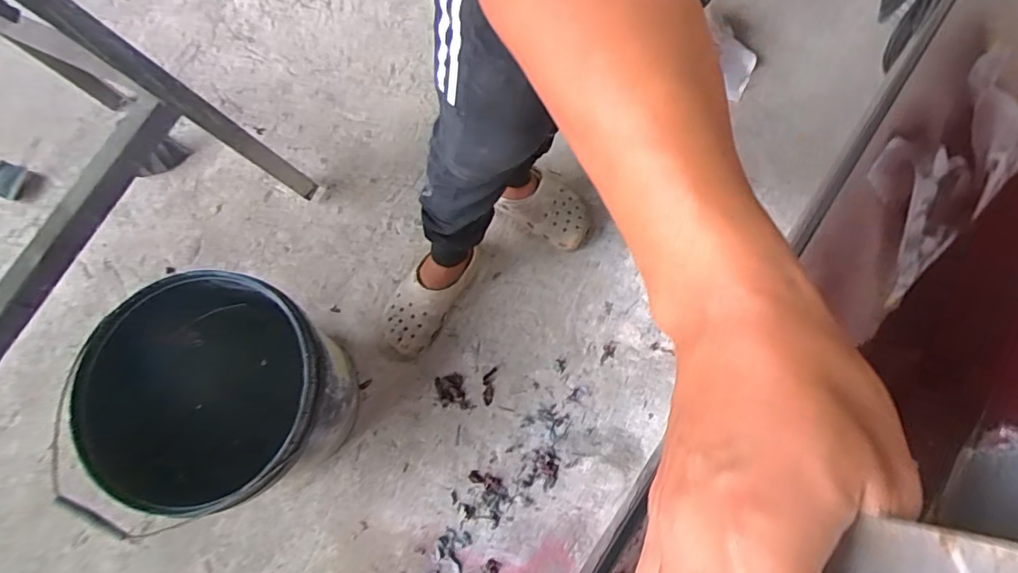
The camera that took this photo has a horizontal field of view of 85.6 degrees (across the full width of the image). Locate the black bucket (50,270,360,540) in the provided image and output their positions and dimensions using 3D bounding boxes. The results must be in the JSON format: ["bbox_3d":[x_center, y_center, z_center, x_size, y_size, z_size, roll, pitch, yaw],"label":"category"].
[{"bbox_3d":[-0.396,0.170,0.841,0.293,0.330,0.290,0,74,-1],"label":"black bucket"}]

